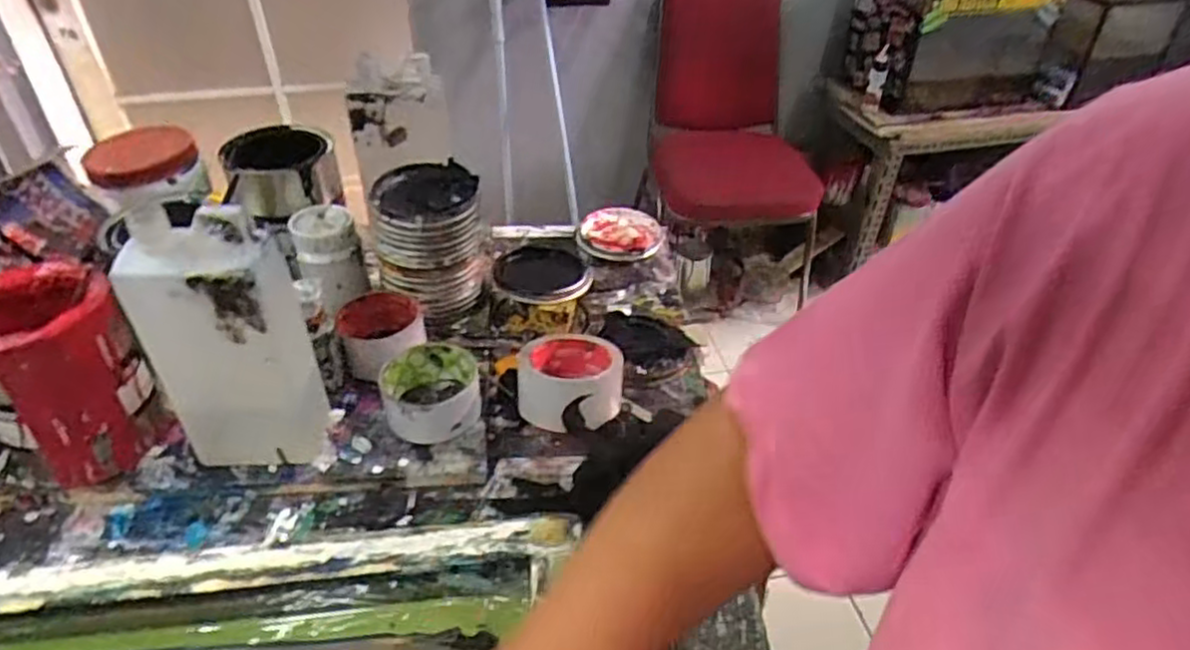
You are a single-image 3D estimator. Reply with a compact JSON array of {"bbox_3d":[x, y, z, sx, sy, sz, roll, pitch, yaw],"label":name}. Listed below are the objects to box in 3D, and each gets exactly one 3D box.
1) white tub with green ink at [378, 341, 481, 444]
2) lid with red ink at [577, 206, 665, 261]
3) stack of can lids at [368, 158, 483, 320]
[{"bbox_3d":[-0.145,0.057,0.636,0.084,0.043,0.096,-9,39,-12],"label":"white tub with green ink"},{"bbox_3d":[0.031,-0.110,0.879,0.102,0.013,0.080,12,56,3],"label":"lid with red ink"},{"bbox_3d":[-0.164,-0.083,0.717,0.101,0.132,0.090,-2,38,-4],"label":"stack of can lids"}]

